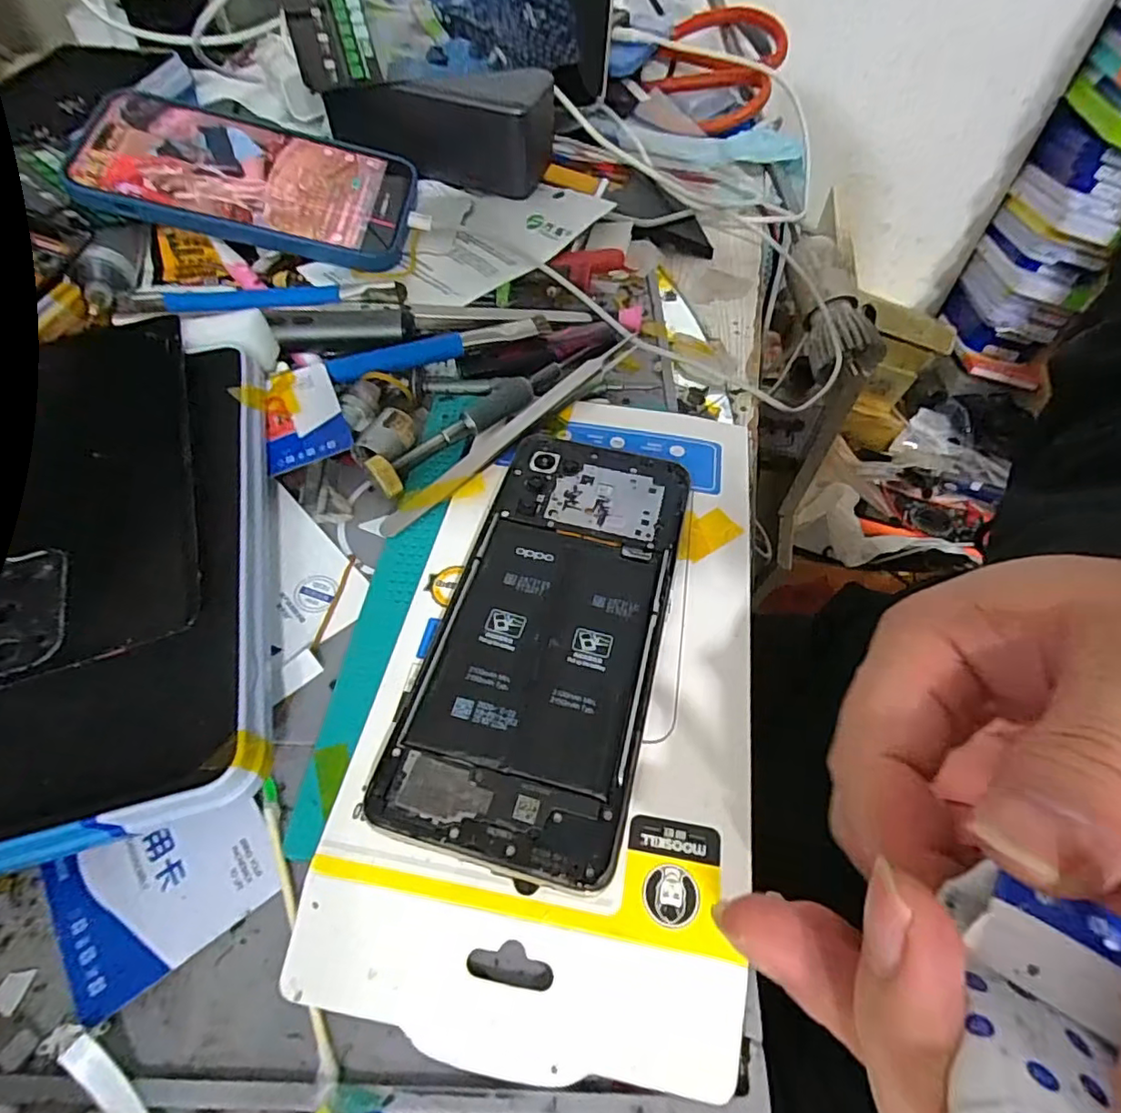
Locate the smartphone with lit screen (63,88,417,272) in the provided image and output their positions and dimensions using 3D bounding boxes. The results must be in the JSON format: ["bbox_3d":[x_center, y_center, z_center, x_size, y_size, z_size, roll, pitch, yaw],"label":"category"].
[{"bbox_3d":[-0.164,-0.202,0.315,0.161,0.009,0.080,9,69,-10],"label":"smartphone with lit screen"}]

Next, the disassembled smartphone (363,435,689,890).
[{"bbox_3d":[-0.001,0.021,0.203,0.071,0.010,0.155,13,56,9],"label":"disassembled smartphone"}]

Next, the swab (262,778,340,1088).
[{"bbox_3d":[-0.073,0.097,0.160,0.004,0.004,0.078,-23,58,-15],"label":"swab"}]

